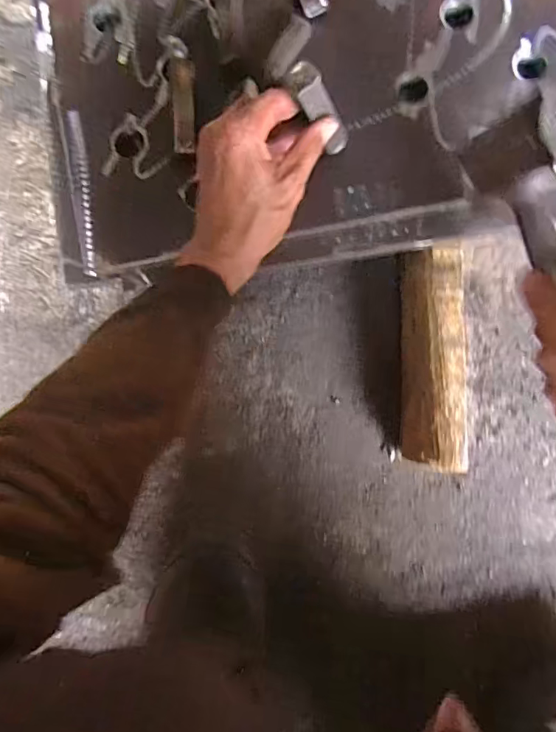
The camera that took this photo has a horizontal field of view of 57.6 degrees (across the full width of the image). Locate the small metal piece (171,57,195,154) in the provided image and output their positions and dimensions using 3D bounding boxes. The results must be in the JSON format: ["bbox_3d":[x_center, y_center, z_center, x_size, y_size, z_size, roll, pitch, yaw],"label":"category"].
[{"bbox_3d":[-0.075,-0.207,0.400,0.018,0.007,0.072,0,92,-29],"label":"small metal piece"}]

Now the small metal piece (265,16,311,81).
[{"bbox_3d":[0.009,-0.259,0.411,0.019,0.007,0.056,28,87,2],"label":"small metal piece"}]

